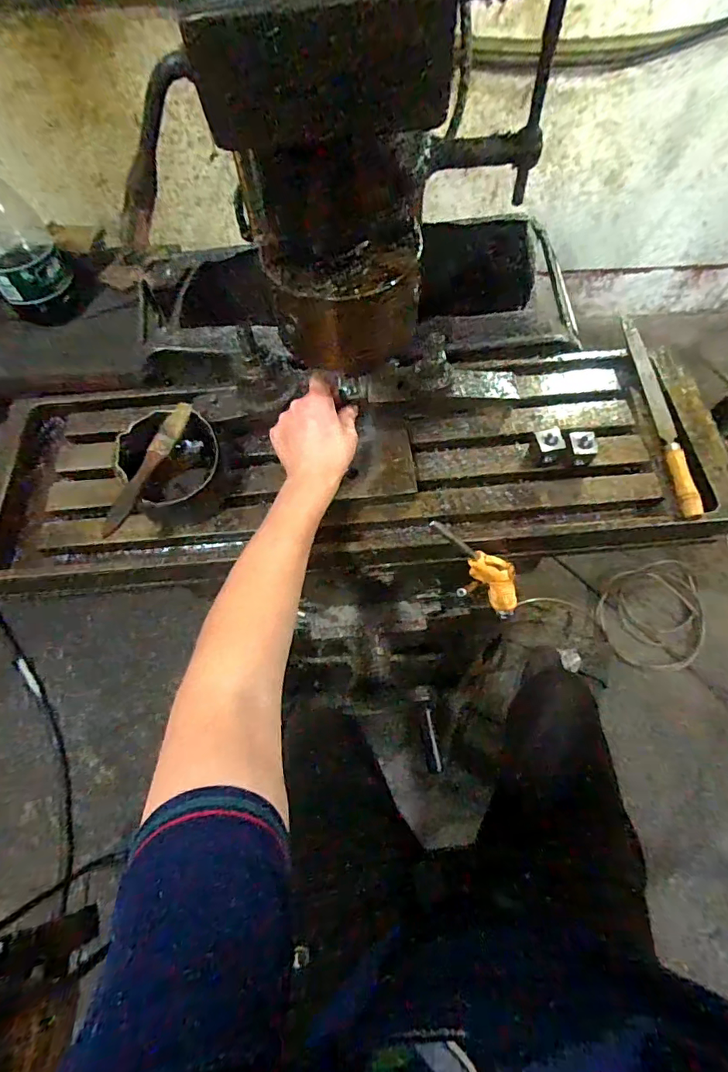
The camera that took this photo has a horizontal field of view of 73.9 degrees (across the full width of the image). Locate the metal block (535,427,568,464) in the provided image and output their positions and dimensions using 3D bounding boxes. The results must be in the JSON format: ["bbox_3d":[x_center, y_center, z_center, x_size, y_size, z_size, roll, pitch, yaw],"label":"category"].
[{"bbox_3d":[0.192,-0.092,0.507,0.027,0.031,0.025,-18,65,-7],"label":"metal block"}]

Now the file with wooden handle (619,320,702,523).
[{"bbox_3d":[0.330,-0.147,0.540,0.021,0.021,0.282,-1,65,2],"label":"file with wooden handle"}]

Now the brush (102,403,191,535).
[{"bbox_3d":[-0.210,-0.068,0.473,0.023,0.023,0.151,21,67,11],"label":"brush"}]

